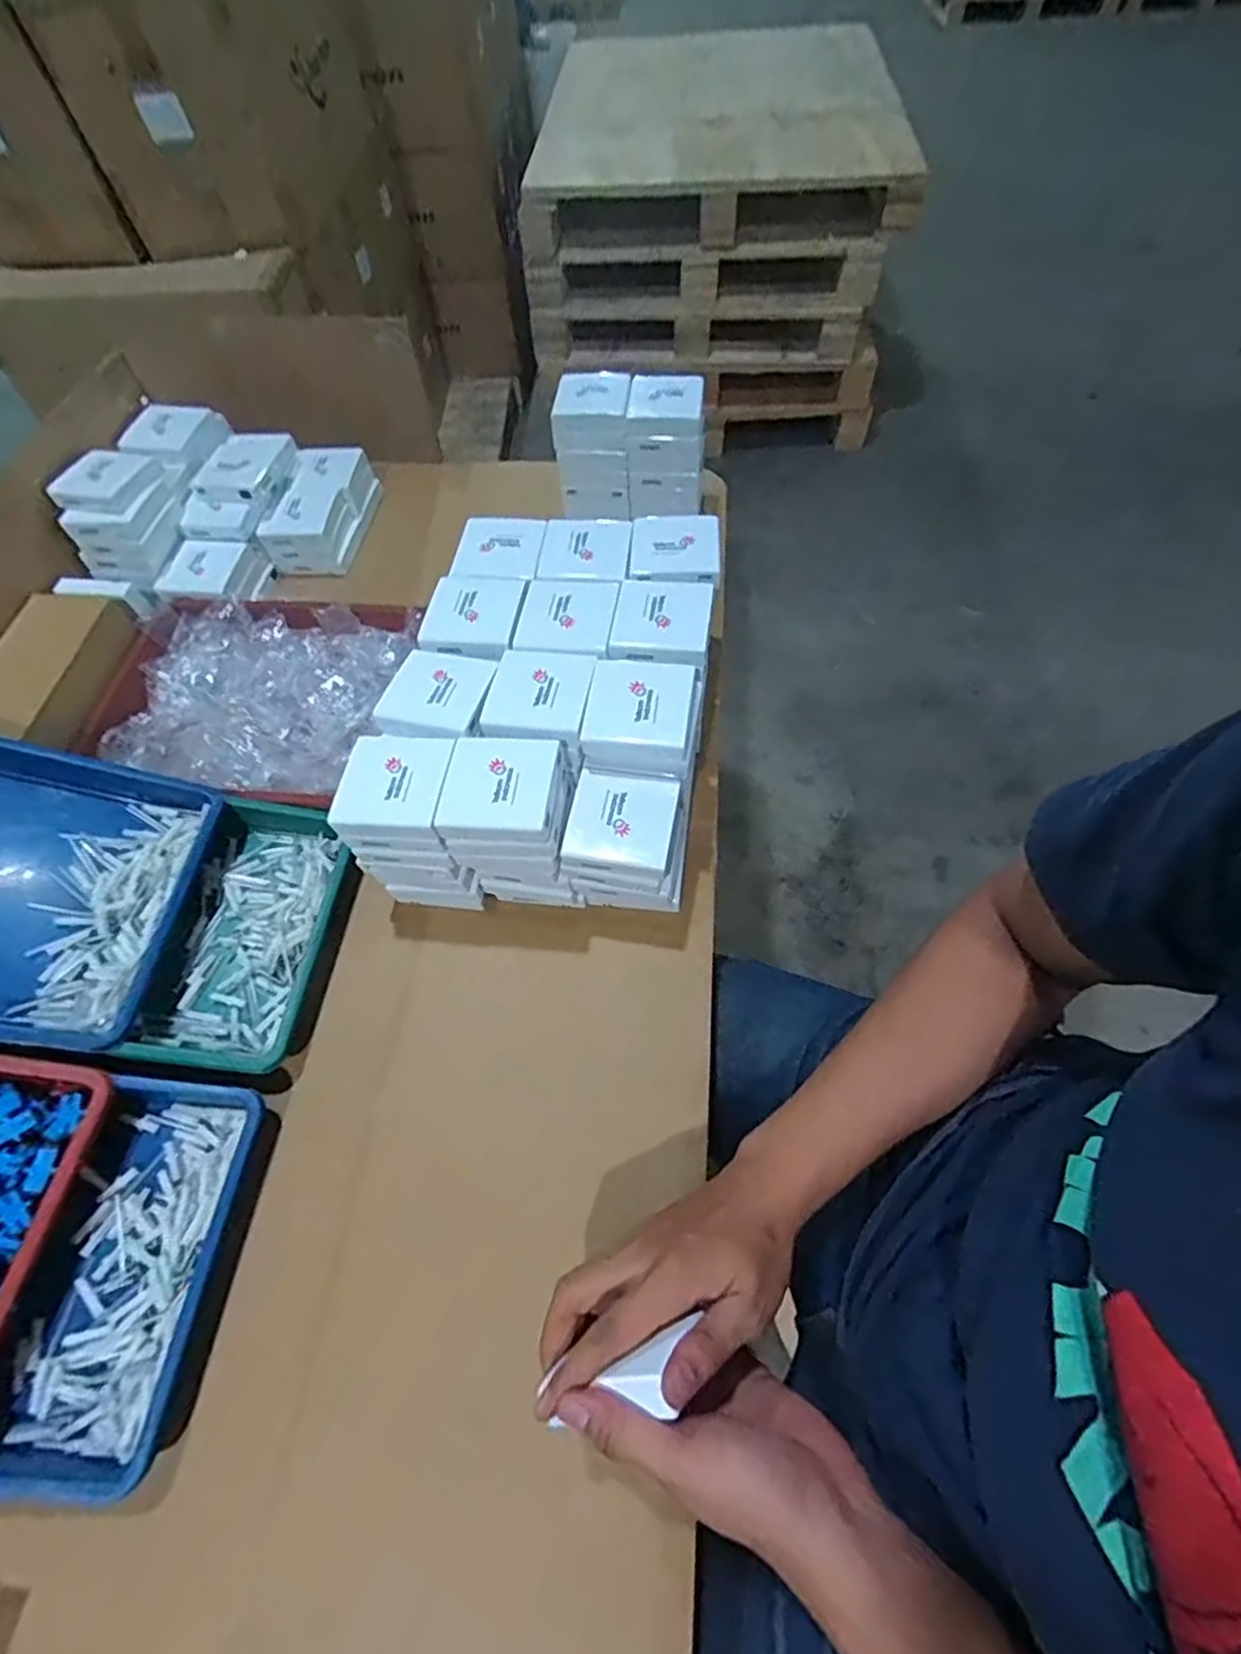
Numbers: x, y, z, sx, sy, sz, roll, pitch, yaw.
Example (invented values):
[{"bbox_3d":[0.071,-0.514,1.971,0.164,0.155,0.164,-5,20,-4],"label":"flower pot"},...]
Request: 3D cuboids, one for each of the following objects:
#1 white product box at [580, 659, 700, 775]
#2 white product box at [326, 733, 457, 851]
[{"bbox_3d":[0.018,-0.097,0.565,0.086,0.034,0.087,7,60,8],"label":"white product box"},{"bbox_3d":[-0.179,-0.030,0.548,0.086,0.038,0.086,4,60,5],"label":"white product box"}]

